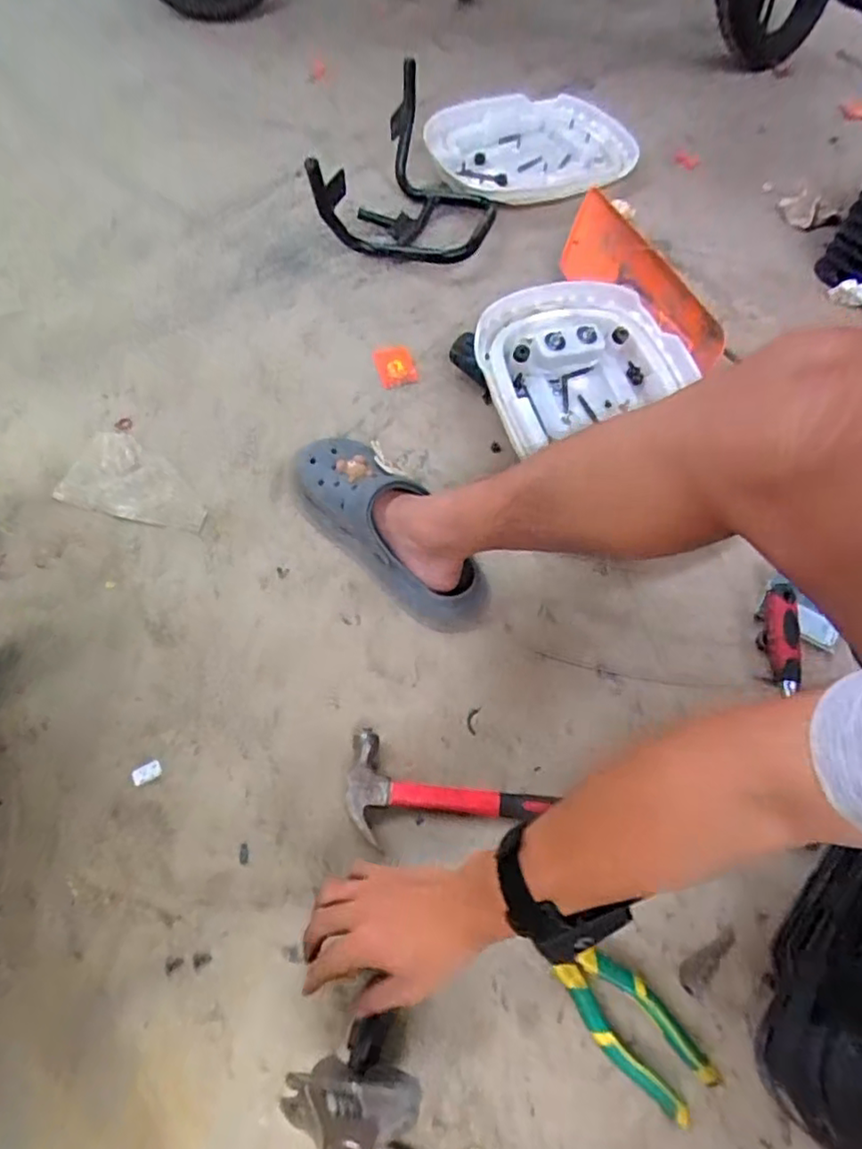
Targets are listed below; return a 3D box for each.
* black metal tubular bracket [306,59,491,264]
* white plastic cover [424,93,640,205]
[{"bbox_3d":[-0.016,-0.580,0.925,0.216,0.146,0.322,17,61,6],"label":"black metal tubular bracket"},{"bbox_3d":[0.179,-0.743,1.073,0.382,0.081,0.251,-25,66,-17],"label":"white plastic cover"}]

